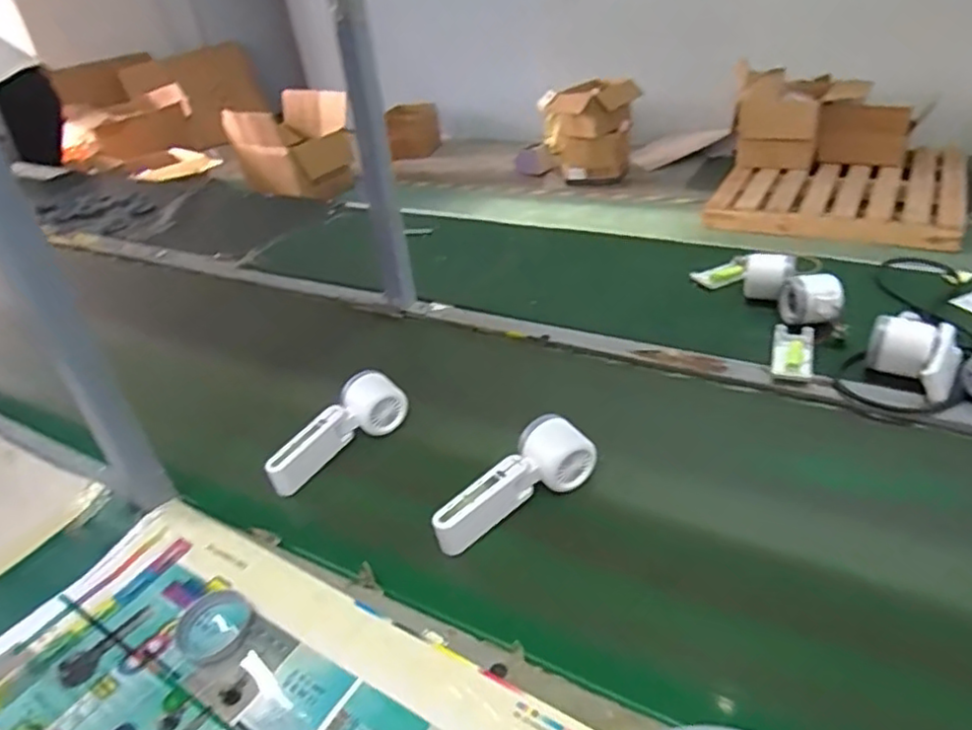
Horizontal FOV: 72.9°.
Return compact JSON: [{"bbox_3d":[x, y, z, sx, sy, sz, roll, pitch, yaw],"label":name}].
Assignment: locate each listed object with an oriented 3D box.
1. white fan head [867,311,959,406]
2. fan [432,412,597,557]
[{"bbox_3d":[0.455,-0.015,0.698,0.084,0.058,0.094,22,44,37],"label":"white fan head"},{"bbox_3d":[0.020,0.106,0.605,0.161,0.062,0.052,-25,37,-24],"label":"fan"}]

